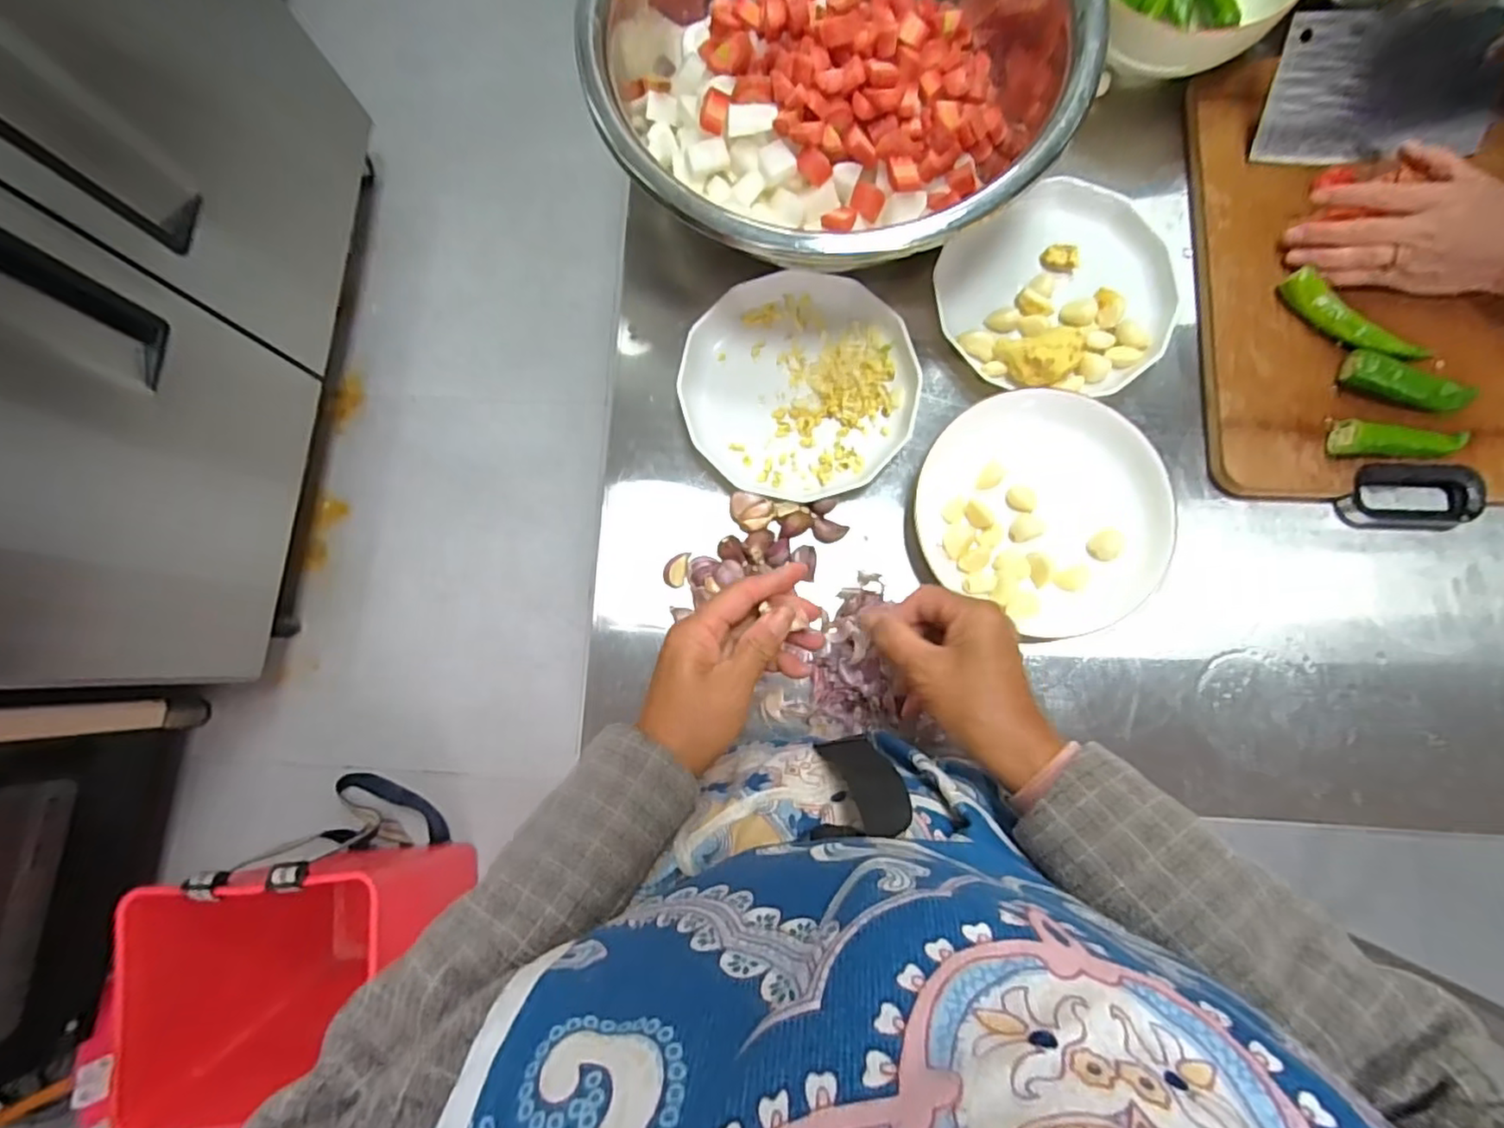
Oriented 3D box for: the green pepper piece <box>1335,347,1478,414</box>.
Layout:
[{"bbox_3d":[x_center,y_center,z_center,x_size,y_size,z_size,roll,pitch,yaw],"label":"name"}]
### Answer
[{"bbox_3d":[0.530,-0.145,0.533,0.105,0.030,0.027,24,83,6],"label":"green pepper piece"}]

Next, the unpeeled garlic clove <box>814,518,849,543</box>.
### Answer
[{"bbox_3d":[0.065,-0.027,0.559,0.030,0.012,0.019,17,85,5],"label":"unpeeled garlic clove"}]

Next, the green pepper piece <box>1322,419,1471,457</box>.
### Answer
[{"bbox_3d":[0.515,-0.095,0.530,0.095,0.031,0.027,9,81,4],"label":"green pepper piece"}]

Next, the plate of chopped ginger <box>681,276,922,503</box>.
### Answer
[{"bbox_3d":[0.040,-0.158,0.578,0.193,0.022,0.198,0,81,3],"label":"plate of chopped ginger"}]

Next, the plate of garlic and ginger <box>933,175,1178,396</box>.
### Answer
[{"bbox_3d":[0.261,-0.242,0.567,0.193,0.033,0.183,2,81,3],"label":"plate of garlic and ginger"}]

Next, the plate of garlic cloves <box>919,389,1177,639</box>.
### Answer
[{"bbox_3d":[0.235,-0.043,0.533,0.201,0.038,0.175,32,84,7],"label":"plate of garlic cloves"}]

